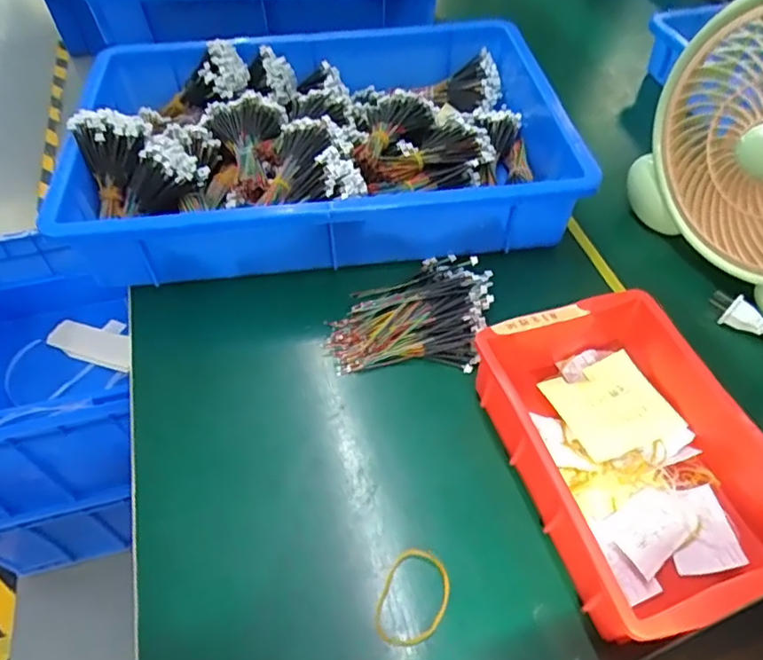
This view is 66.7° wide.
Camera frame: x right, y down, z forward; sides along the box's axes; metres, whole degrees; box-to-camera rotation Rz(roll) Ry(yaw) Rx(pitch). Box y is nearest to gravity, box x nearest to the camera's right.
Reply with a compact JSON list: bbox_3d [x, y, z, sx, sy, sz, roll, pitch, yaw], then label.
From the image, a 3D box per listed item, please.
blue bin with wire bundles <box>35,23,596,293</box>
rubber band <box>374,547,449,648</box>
[{"bbox_3d":[-0.054,-0.194,0.578,0.463,0.087,0.330,-10,52,-7],"label":"blue bin with wire bundles"},{"bbox_3d":[0.019,0.158,0.342,0.037,0.005,0.056,15,53,13],"label":"rubber band"}]

